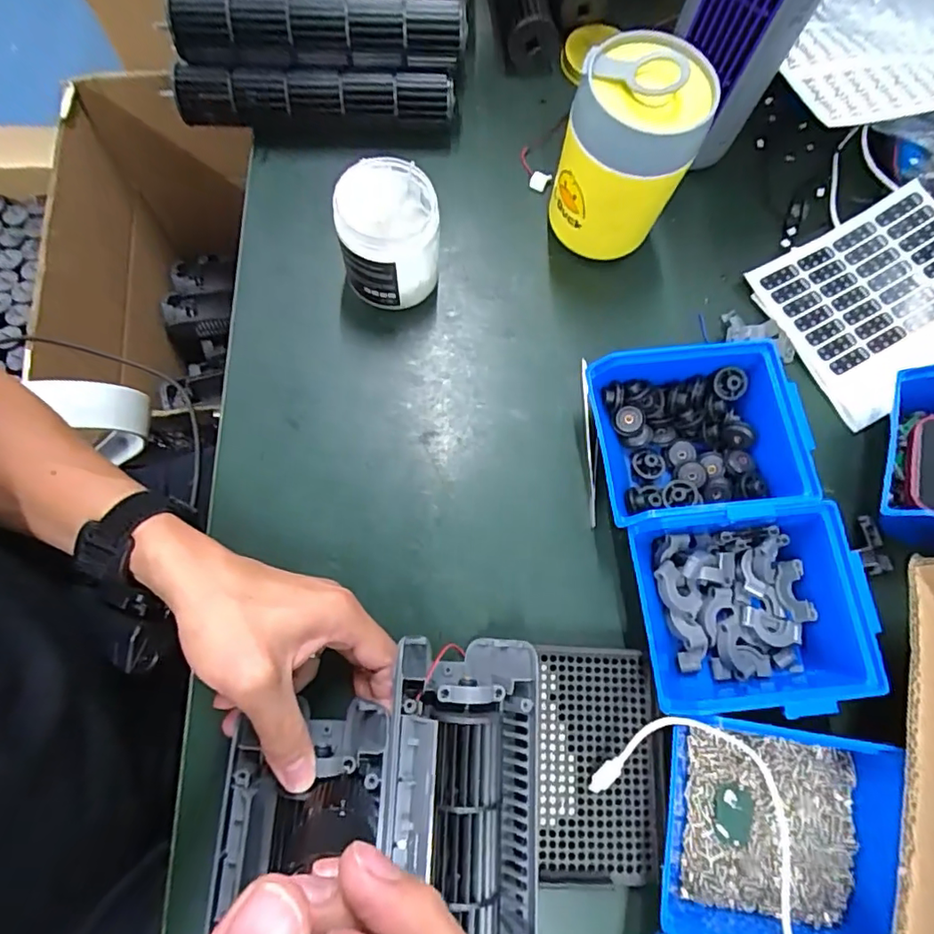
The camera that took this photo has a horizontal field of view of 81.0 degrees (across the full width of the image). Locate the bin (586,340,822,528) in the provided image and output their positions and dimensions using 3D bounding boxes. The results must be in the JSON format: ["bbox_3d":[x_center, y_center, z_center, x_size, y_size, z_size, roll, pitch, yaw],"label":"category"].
[{"bbox_3d":[0.161,-0.018,0.389,0.141,0.064,0.117,-5,71,-4],"label":"bin"}]

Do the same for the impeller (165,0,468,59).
[{"bbox_3d":[-0.119,-0.354,0.433,0.230,0.032,0.037,2,74,-3],"label":"impeller"}]

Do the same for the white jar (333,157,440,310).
[{"bbox_3d":[-0.056,-0.171,0.418,0.068,0.091,0.073,1,74,-3],"label":"white jar"}]

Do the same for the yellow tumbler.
[{"bbox_3d":[0.114,-0.225,0.414,0.093,0.141,0.085,15,71,4],"label":"yellow tumbler"}]

